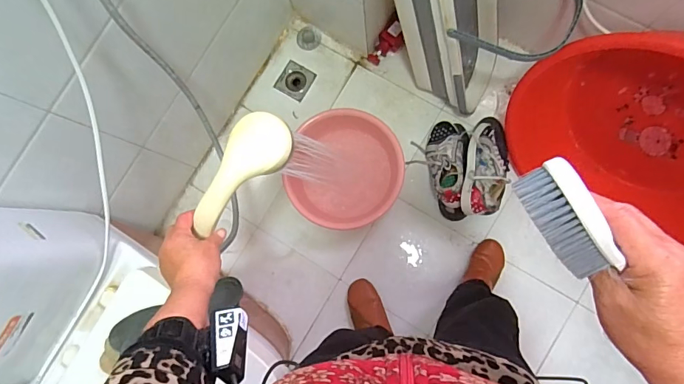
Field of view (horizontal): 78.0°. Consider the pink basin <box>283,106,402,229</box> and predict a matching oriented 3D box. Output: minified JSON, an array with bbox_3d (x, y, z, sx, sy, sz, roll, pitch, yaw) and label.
[{"bbox_3d":[0.012,-0.063,1.239,0.320,0.109,0.328,-1,84,5],"label":"pink basin"}]

